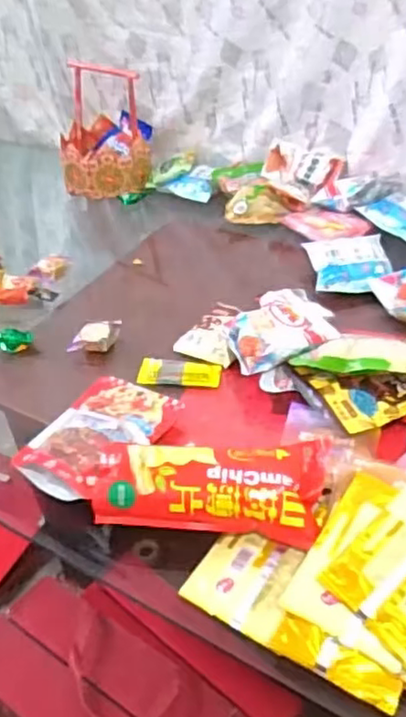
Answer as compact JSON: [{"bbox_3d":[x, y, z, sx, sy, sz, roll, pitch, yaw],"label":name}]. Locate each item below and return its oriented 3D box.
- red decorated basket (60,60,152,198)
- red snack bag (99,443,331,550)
[{"bbox_3d":[-0.191,-0.431,1.220,0.161,0.190,0.175,-11,39,-6],"label":"red decorated basket"},{"bbox_3d":[0.007,0.115,0.608,0.207,0.049,0.088,4,39,11],"label":"red snack bag"}]

